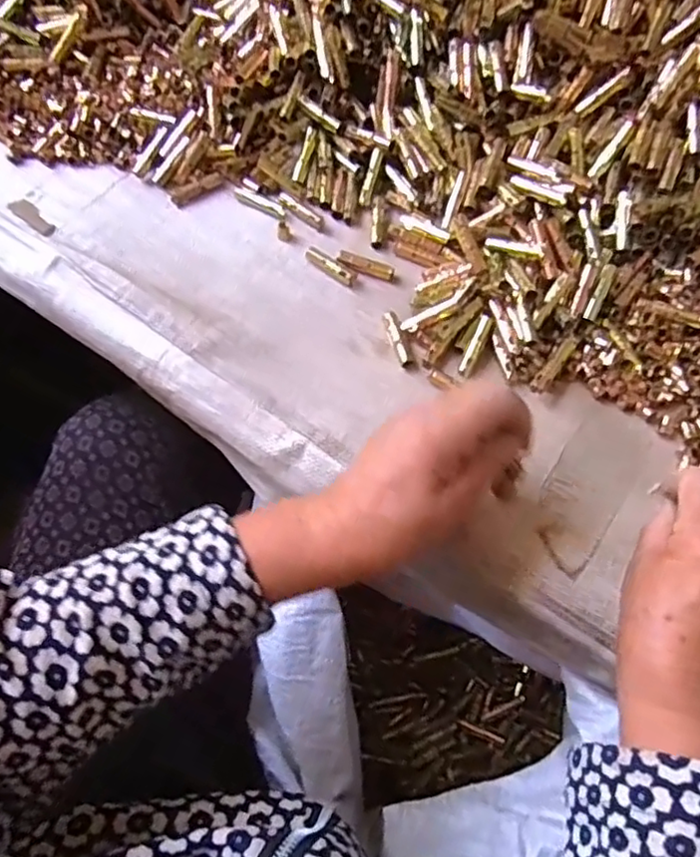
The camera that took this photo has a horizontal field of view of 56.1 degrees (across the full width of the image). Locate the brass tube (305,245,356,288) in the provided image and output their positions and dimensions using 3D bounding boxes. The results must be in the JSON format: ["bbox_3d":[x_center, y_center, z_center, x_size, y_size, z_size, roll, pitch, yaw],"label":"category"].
[{"bbox_3d":[-0.014,-0.110,0.444,0.039,0.008,0.011,31,71,14],"label":"brass tube"}]

